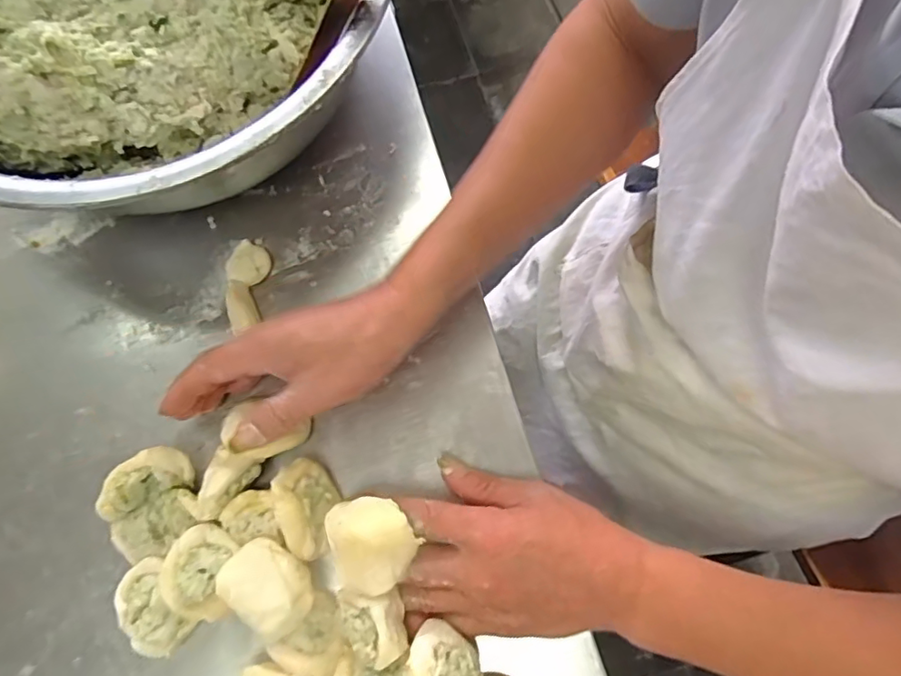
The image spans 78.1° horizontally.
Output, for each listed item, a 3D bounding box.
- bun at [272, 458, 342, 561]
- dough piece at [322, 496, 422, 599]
[{"bbox_3d":[-0.091,0.110,0.363,0.035,0.040,0.060,-19,73,-6],"label":"bun"},{"bbox_3d":[-0.046,0.121,0.326,0.047,0.029,0.053,-14,72,-7],"label":"dough piece"}]

